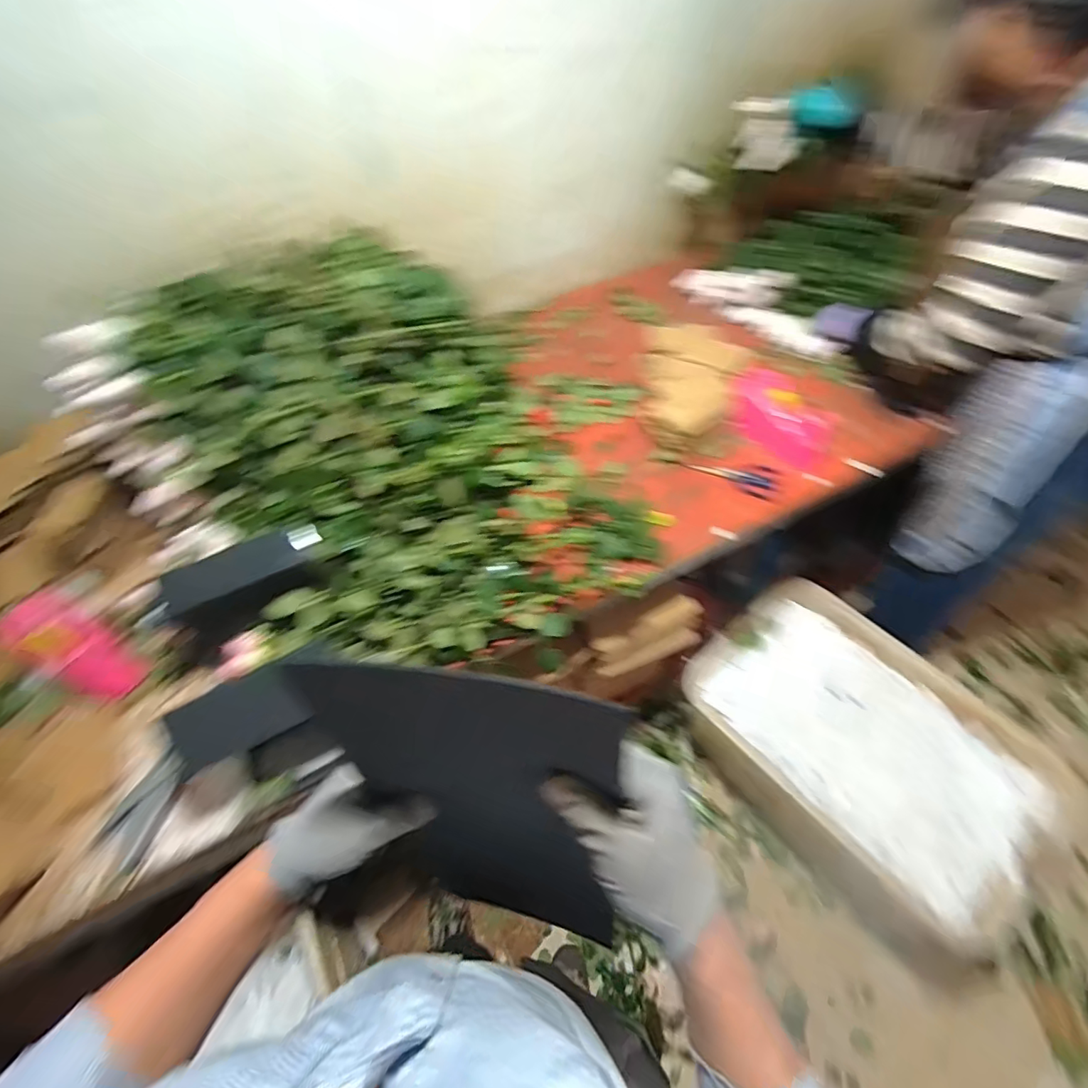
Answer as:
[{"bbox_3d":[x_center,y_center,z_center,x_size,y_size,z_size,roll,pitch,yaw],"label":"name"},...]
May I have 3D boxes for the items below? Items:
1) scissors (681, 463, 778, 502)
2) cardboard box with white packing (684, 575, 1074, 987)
[{"bbox_3d":[0.361,-0.139,0.982,0.166,0.008,0.063,24,76,19],"label":"scissors"},{"bbox_3d":[0.745,0.524,1.238,0.487,0.322,0.729,-35,58,-19],"label":"cardboard box with white packing"}]

